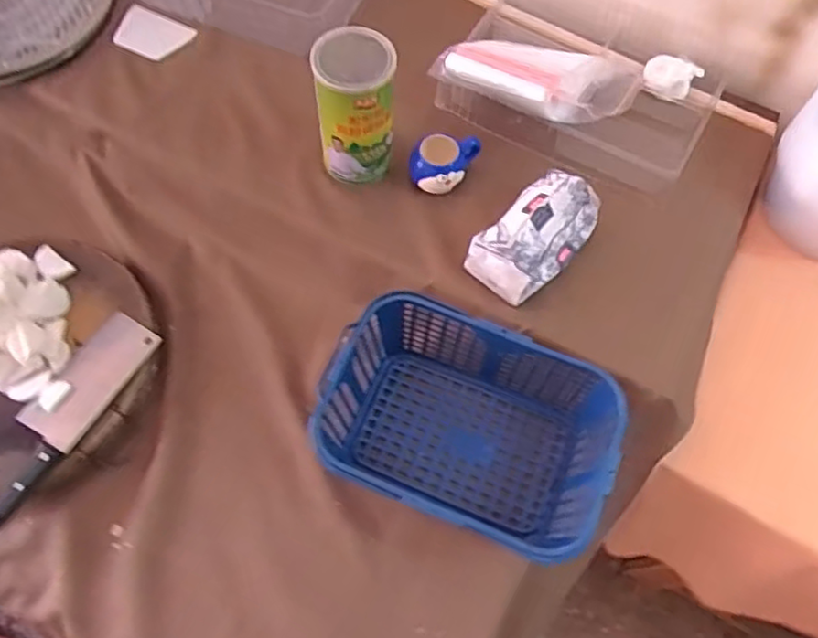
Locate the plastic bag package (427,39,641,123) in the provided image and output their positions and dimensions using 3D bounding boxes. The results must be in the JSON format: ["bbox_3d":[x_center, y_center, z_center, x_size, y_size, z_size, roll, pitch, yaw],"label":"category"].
[{"bbox_3d":[0.177,-0.343,0.907,0.272,0.059,0.141,20,67,8],"label":"plastic bag package"}]

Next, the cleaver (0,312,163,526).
[{"bbox_3d":[-0.432,0.116,0.815,0.081,0.028,0.282,30,69,12],"label":"cleaver"}]

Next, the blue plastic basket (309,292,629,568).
[{"bbox_3d":[0.068,0.135,0.800,0.338,0.137,0.236,20,67,8],"label":"blue plastic basket"}]

